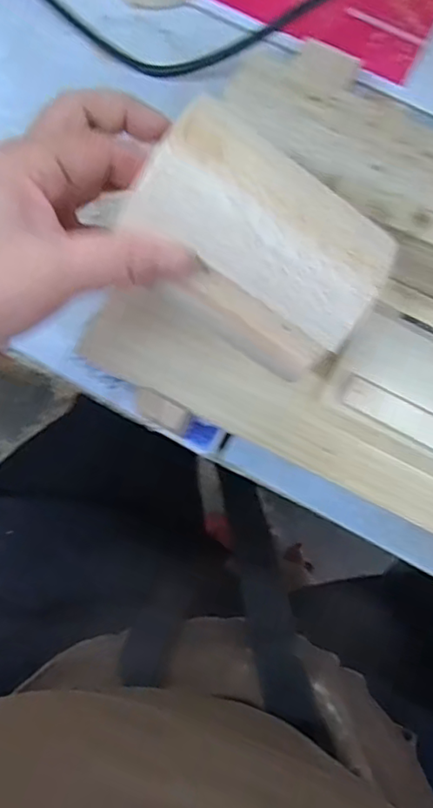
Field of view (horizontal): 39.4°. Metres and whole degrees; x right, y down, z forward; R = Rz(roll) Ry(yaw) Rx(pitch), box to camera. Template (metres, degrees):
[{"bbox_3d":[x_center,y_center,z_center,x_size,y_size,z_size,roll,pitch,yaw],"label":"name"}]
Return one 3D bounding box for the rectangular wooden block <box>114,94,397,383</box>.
[{"bbox_3d":[0.013,-0.062,0.253,0.099,0.054,0.069,35,91,-12],"label":"rectangular wooden block"}]

